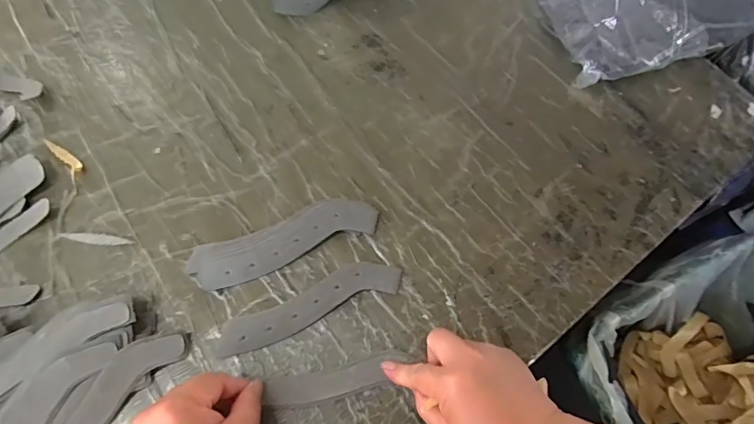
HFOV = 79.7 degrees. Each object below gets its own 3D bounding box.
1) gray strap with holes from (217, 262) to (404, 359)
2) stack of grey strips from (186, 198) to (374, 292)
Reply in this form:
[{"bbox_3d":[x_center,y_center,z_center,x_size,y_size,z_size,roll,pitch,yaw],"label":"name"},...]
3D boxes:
[{"bbox_3d":[-0.059,0.081,0.405,0.168,0.009,0.038,-20,67,-13],"label":"gray strap with holes"},{"bbox_3d":[-0.086,0.025,0.426,0.175,0.017,0.046,-21,67,-13],"label":"stack of grey strips"}]

